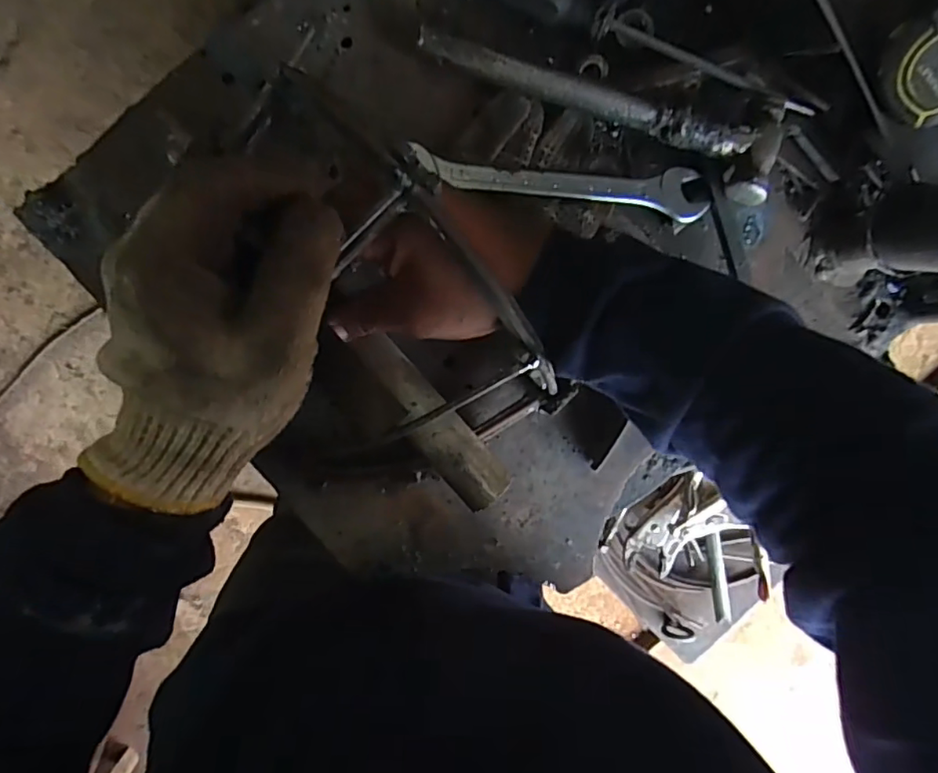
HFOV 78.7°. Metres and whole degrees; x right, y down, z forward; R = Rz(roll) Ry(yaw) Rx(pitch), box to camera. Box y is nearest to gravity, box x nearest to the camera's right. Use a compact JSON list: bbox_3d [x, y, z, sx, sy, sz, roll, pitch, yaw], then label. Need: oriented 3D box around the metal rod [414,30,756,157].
[{"bbox_3d":[0.073,-0.182,0.363,0.210,0.020,0.017,16,93,-2],"label":"metal rod"}]

